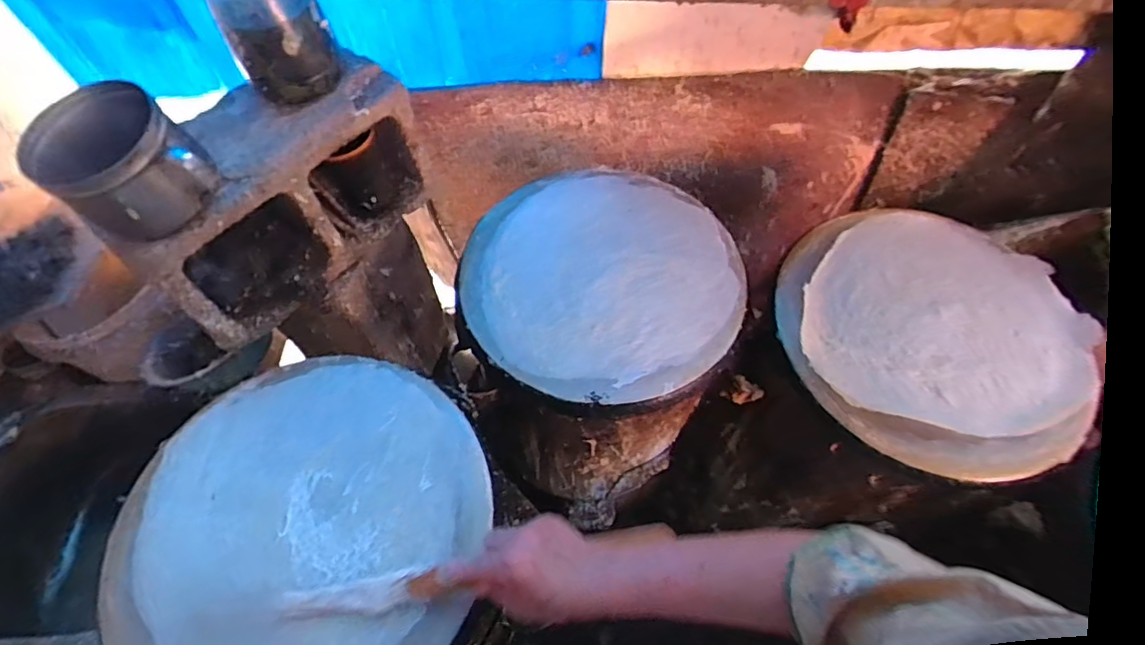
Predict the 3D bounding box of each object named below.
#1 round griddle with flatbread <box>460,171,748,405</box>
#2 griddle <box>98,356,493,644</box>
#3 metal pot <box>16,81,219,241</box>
[{"bbox_3d":[0.042,-0.069,0.744,0.361,0.023,0.358,0,59,0],"label":"round griddle with flatbread"},{"bbox_3d":[-0.271,0.197,0.566,0.362,0.029,0.345,0,59,0],"label":"griddle"},{"bbox_3d":[-0.457,-0.160,0.574,0.136,0.105,0.150,-41,67,-21],"label":"metal pot"}]

